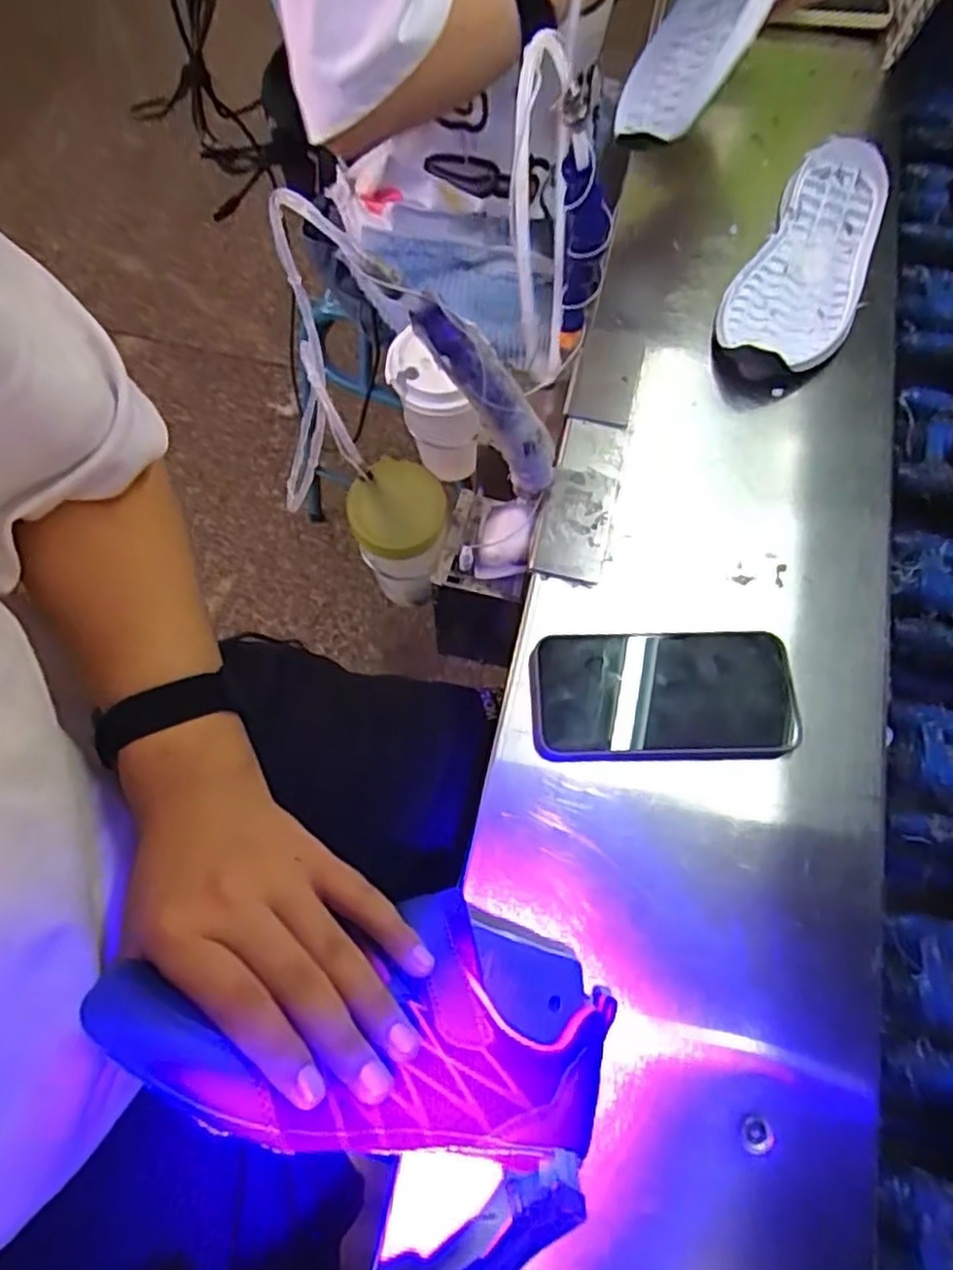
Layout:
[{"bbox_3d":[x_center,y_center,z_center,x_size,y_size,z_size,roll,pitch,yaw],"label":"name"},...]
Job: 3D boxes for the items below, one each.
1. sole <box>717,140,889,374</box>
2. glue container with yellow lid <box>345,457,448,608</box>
[{"bbox_3d":[0.285,-0.319,0.605,0.095,0.024,0.261,27,72,12],"label":"sole"},{"bbox_3d":[-0.058,-0.079,0.592,0.075,0.121,0.070,4,68,3],"label":"glue container with yellow lid"}]

